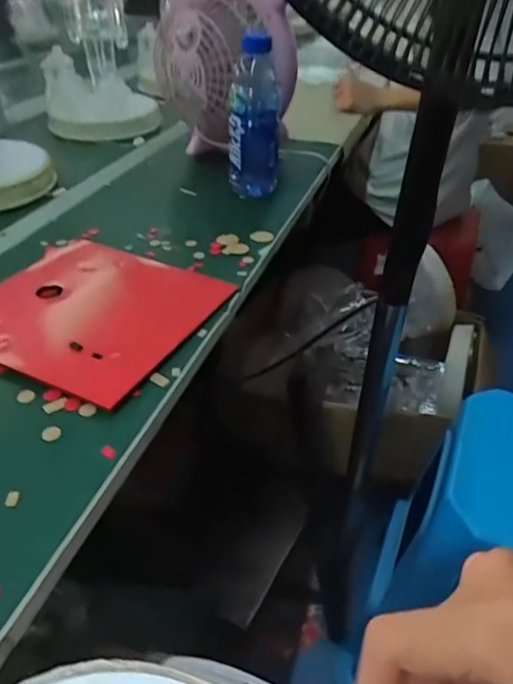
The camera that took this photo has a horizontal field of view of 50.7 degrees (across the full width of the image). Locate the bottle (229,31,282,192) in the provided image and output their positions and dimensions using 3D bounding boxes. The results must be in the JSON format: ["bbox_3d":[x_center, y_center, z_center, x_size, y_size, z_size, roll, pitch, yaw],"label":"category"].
[{"bbox_3d":[-0.003,-0.321,0.779,0.072,0.211,0.062,2,37,0],"label":"bottle"}]

